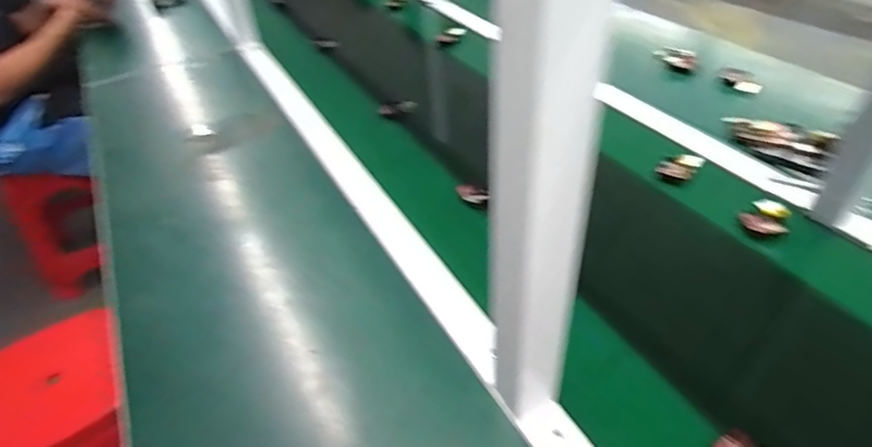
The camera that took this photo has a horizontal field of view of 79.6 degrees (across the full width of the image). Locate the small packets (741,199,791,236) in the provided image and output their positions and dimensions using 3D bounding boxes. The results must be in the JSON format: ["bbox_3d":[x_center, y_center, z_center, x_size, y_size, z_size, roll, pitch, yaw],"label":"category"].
[{"bbox_3d":[0.377,-0.005,0.600,0.046,0.029,0.034,21,47,24],"label":"small packets"}]

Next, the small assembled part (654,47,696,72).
[{"bbox_3d":[0.410,-0.284,0.895,0.069,0.021,0.033,19,47,22],"label":"small assembled part"}]

